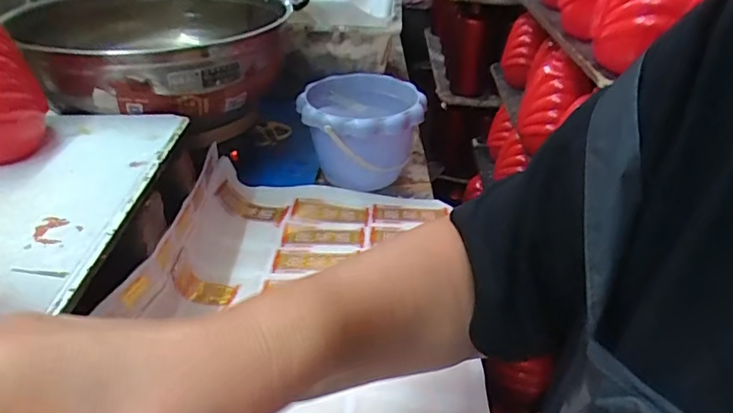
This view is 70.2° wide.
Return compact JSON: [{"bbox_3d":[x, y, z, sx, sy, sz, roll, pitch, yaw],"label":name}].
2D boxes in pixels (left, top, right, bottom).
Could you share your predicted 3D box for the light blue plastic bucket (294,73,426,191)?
[{"bbox_3d":[-0.008,-0.093,0.709,0.153,0.124,0.168,3,33,-2],"label":"light blue plastic bucket"}]

